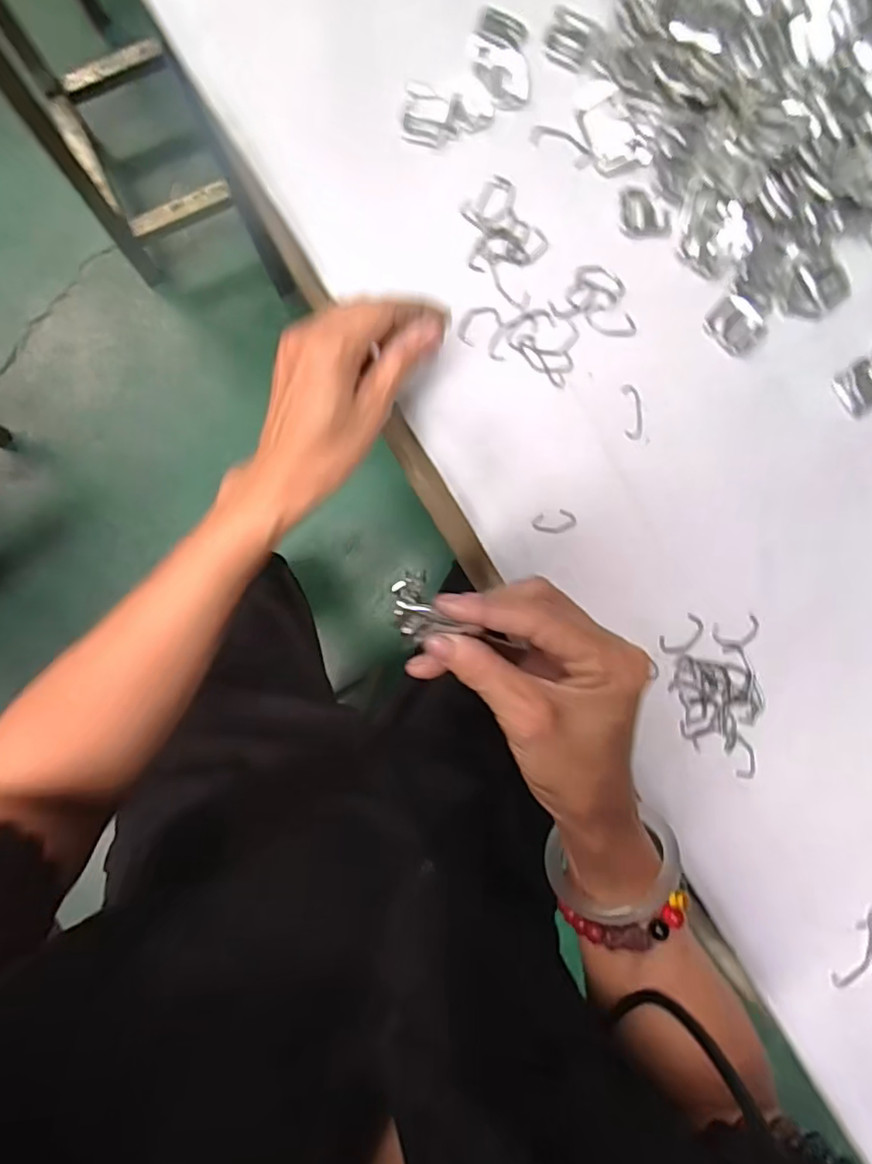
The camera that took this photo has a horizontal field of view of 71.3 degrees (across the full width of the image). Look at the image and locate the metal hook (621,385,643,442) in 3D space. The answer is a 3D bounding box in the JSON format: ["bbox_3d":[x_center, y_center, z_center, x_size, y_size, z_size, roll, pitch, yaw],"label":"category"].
[{"bbox_3d":[0.131,-0.113,0.403,0.013,0.004,0.037,-6,91,-2],"label":"metal hook"}]

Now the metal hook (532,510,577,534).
[{"bbox_3d":[0.078,-0.039,0.399,0.029,0.004,0.014,-14,91,-2],"label":"metal hook"}]

